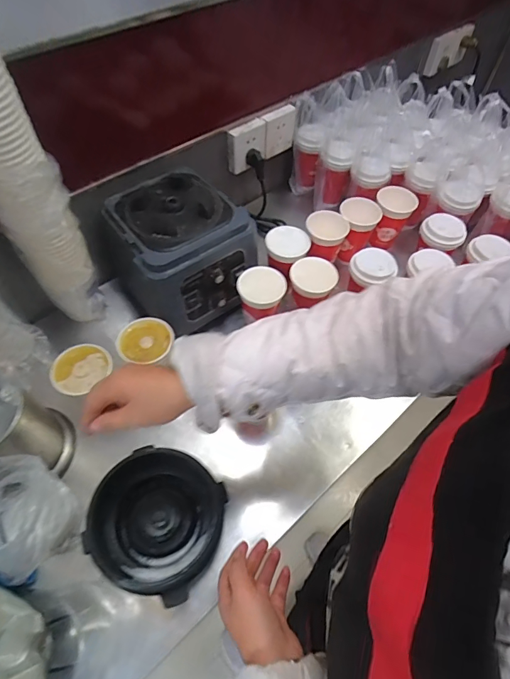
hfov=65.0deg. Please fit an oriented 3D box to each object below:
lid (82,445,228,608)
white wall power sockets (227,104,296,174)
[{"bbox_3d":[-0.130,0.238,0.538,0.164,0.047,0.165,1,57,-1],"label":"lid"},{"bbox_3d":[0.018,-0.435,0.866,0.029,0.103,0.184,39,64,21],"label":"white wall power sockets"}]

